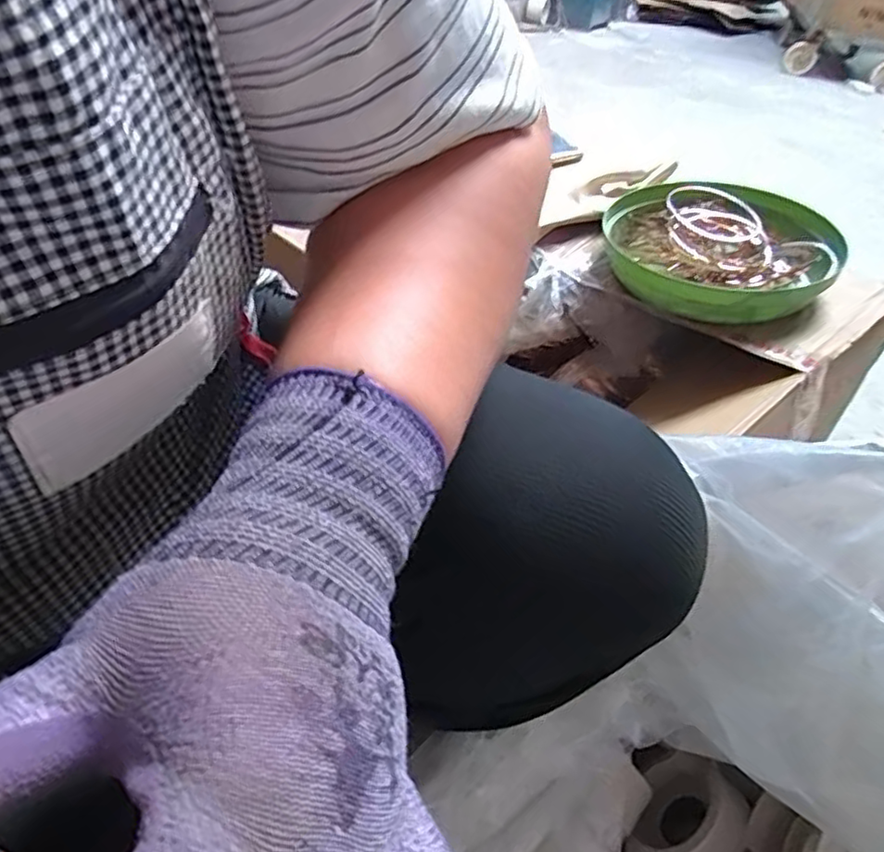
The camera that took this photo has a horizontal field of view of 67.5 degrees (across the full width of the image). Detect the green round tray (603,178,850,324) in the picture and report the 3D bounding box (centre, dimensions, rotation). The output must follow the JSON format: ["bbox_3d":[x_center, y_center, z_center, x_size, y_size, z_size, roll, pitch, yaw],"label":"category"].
[{"bbox_3d":[0.286,-0.188,0.699,0.224,0.065,0.215,7,42,0],"label":"green round tray"}]

